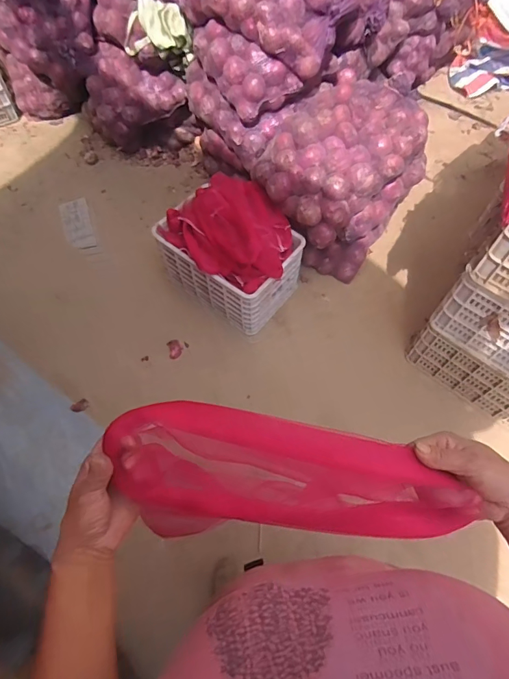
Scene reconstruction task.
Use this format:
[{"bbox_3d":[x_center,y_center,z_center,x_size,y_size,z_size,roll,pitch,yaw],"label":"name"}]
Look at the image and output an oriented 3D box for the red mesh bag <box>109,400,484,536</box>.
[{"bbox_3d":[0.030,0.148,0.428,0.347,0.079,0.116,8,63,1],"label":"red mesh bag"}]

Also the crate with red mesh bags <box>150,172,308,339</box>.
[{"bbox_3d":[-0.086,-0.367,1.651,0.509,0.355,0.403,33,67,16],"label":"crate with red mesh bags"}]

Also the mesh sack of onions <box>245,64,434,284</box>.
[{"bbox_3d":[0.320,-0.651,1.667,0.518,0.532,0.589,37,68,17],"label":"mesh sack of onions"}]

